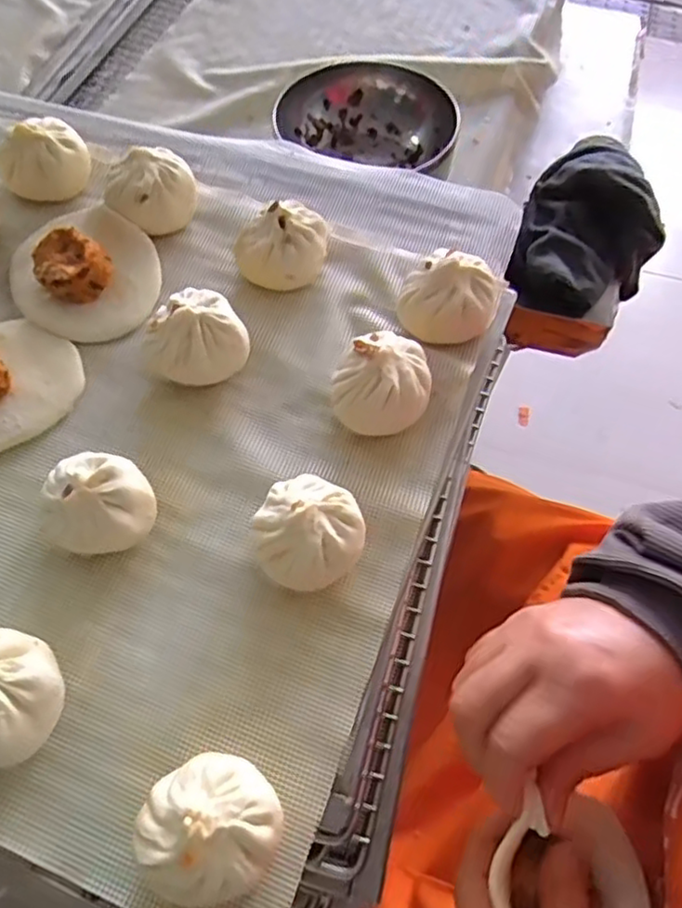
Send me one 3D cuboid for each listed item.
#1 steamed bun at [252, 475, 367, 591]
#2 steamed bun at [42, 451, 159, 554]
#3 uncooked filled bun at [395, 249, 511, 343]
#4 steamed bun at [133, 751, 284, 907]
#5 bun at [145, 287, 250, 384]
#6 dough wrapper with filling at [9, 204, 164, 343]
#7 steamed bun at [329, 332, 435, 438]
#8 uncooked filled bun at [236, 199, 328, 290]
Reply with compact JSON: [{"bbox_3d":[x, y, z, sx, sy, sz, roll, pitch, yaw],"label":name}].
[{"bbox_3d":[-0.016,0.039,0.319,0.051,0.043,0.052,1,63,-2],"label":"steamed bun"},{"bbox_3d":[-0.119,0.025,0.322,0.054,0.045,0.047,0,63,-3],"label":"steamed bun"},{"bbox_3d":[0.063,-0.089,0.389,0.055,0.048,0.044,15,63,5],"label":"uncooked filled bun"},{"bbox_3d":[-0.052,0.149,0.262,0.052,0.043,0.050,1,63,-2],"label":"steamed bun"},{"bbox_3d":[-0.081,-0.065,0.367,0.053,0.041,0.046,-14,64,-10],"label":"bun"},{"bbox_3d":[-0.163,-0.119,0.400,0.100,0.027,0.084,23,64,9],"label":"dough wrapper with filling"},{"bbox_3d":[0.023,-0.038,0.356,0.050,0.046,0.052,1,63,-2],"label":"steamed bun"},{"bbox_3d":[-0.036,-0.129,0.406,0.050,0.040,0.046,1,63,-2],"label":"uncooked filled bun"}]

